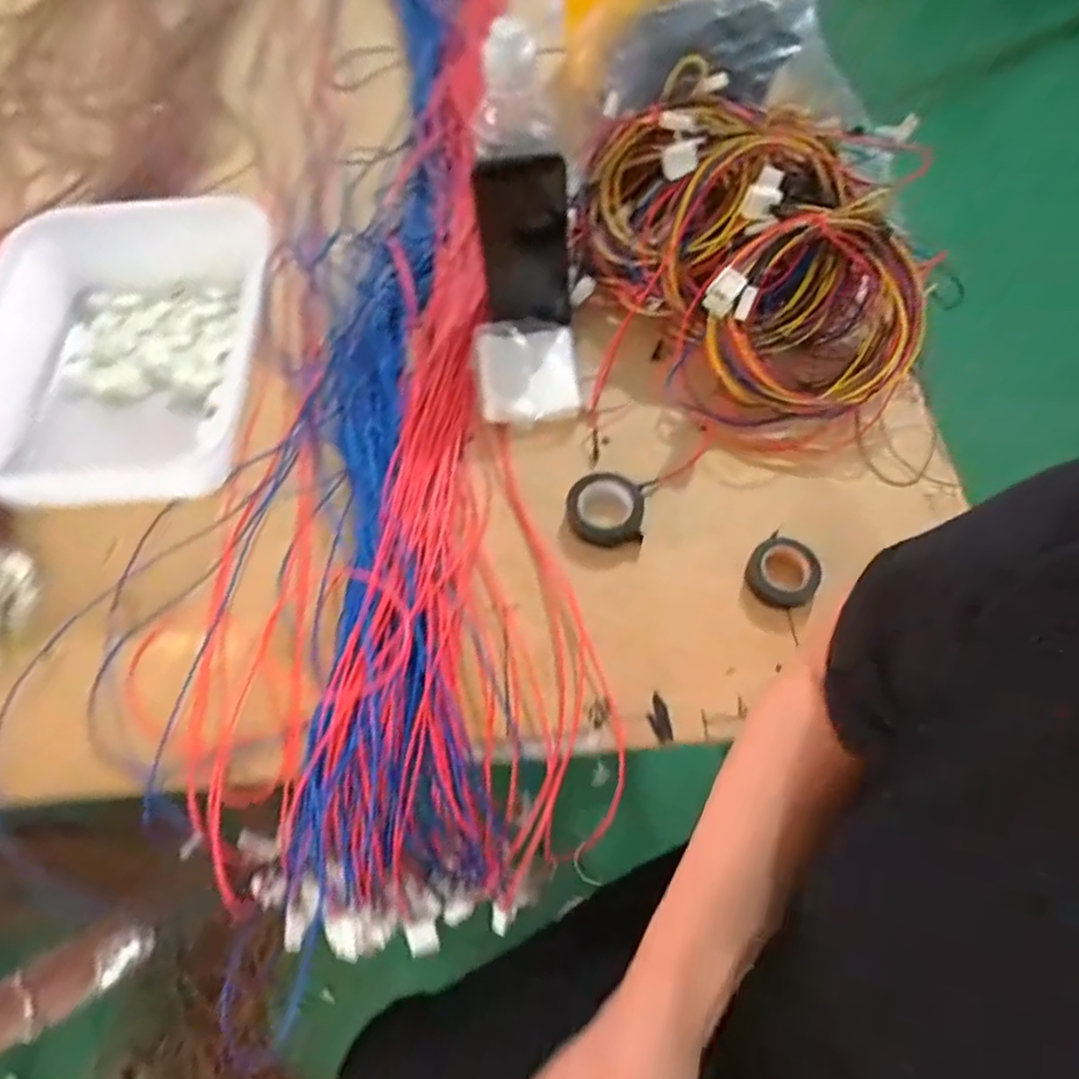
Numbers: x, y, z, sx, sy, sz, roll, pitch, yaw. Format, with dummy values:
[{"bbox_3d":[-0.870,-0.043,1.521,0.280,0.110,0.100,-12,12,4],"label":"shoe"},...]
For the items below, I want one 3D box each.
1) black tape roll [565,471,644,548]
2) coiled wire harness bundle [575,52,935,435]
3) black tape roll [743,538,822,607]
[{"bbox_3d":[0.054,-0.024,0.559,0.062,0.018,0.062,3,64,3],"label":"black tape roll"},{"bbox_3d":[0.186,-0.274,0.623,0.241,0.132,0.316,-35,67,-15],"label":"coiled wire harness bundle"},{"bbox_3d":[0.187,0.027,0.523,0.051,0.026,0.048,-1,63,2],"label":"black tape roll"}]

